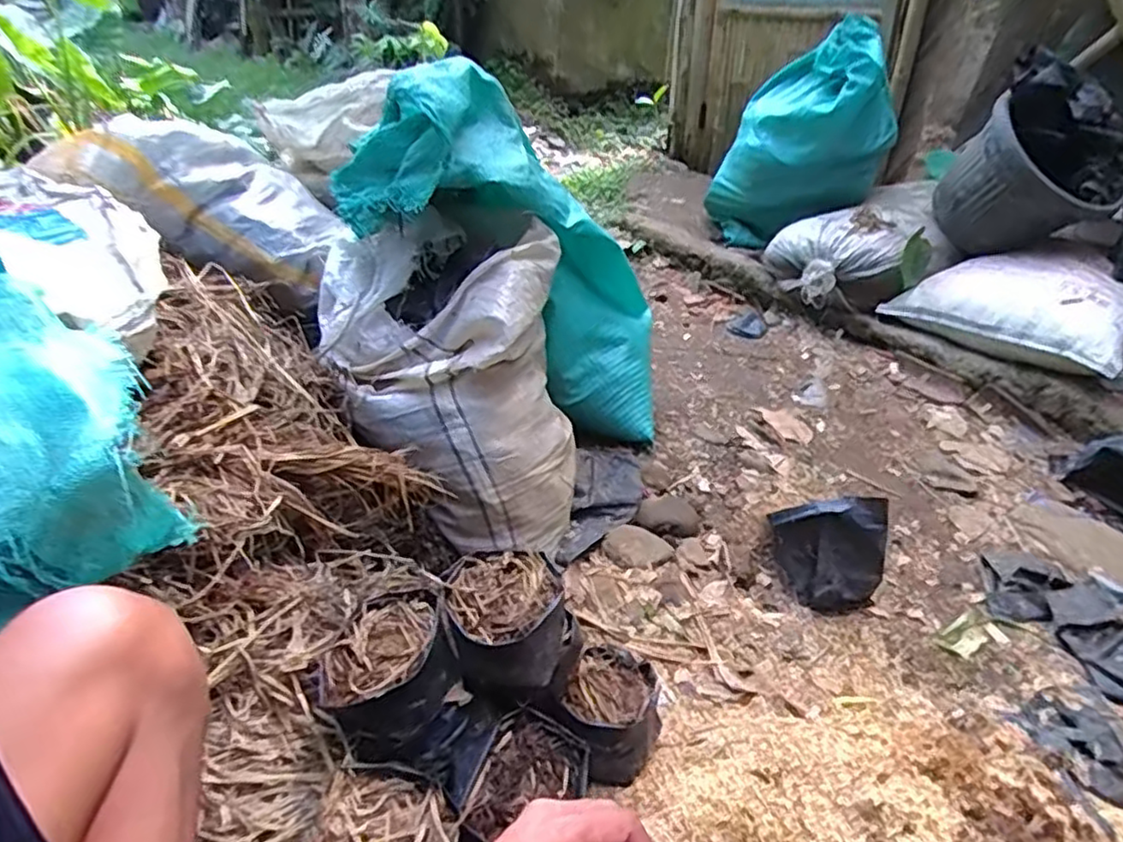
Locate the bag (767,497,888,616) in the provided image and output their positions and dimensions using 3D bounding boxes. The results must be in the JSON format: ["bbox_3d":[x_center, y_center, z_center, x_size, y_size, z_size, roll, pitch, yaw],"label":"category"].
[{"bbox_3d":[0.371,0.188,0.934,0.144,0.143,0.097,3,35,5],"label":"bag"}]

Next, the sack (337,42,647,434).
[{"bbox_3d":[-0.047,-0.213,1.051,0.292,0.661,0.197,-39,38,6],"label":"sack"}]

